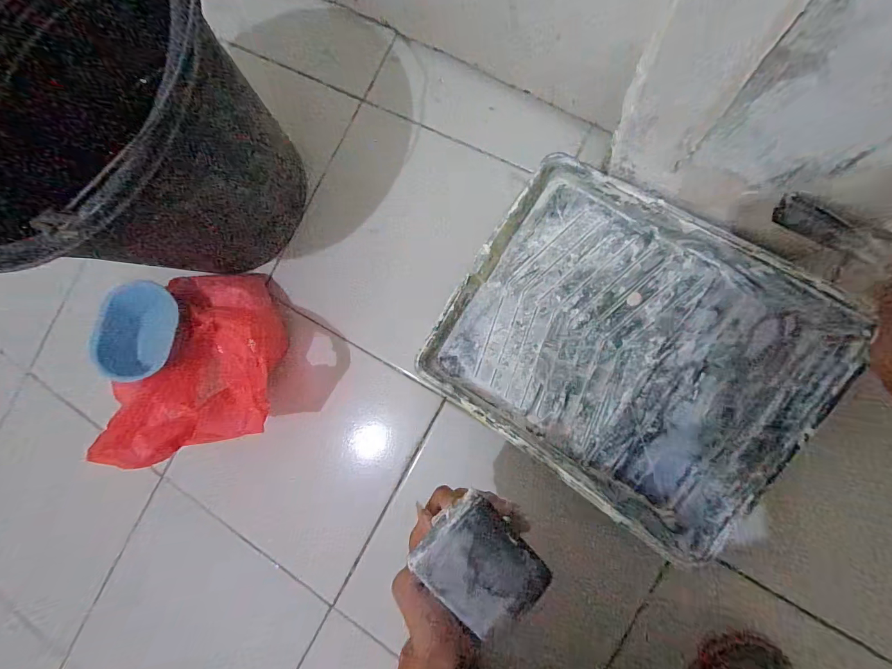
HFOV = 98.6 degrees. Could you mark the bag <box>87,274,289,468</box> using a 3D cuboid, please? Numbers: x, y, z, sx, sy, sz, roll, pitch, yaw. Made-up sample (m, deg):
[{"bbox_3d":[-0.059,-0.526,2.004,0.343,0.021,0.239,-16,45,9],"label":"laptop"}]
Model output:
[{"bbox_3d":[-0.286,0.029,0.447,0.127,0.152,0.201,4,90,9],"label":"bag"}]

